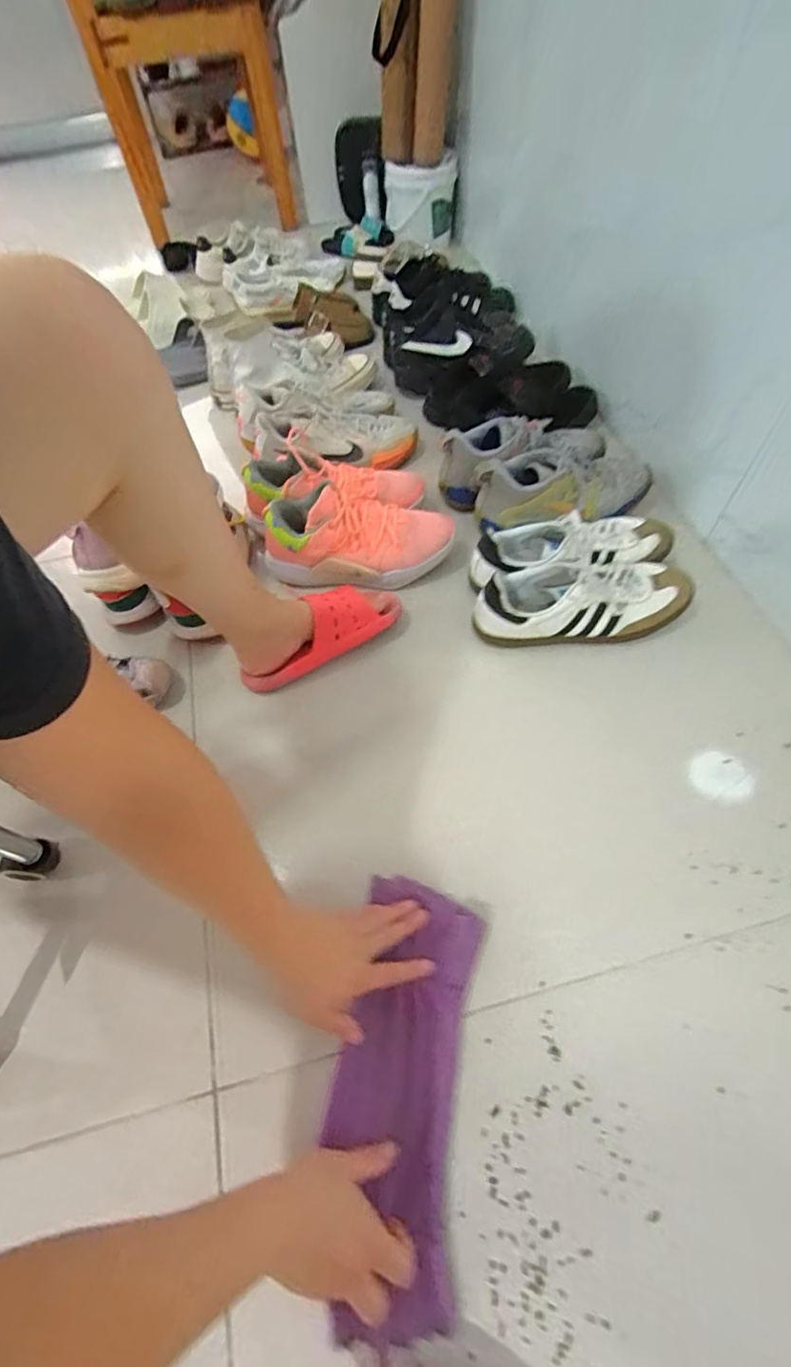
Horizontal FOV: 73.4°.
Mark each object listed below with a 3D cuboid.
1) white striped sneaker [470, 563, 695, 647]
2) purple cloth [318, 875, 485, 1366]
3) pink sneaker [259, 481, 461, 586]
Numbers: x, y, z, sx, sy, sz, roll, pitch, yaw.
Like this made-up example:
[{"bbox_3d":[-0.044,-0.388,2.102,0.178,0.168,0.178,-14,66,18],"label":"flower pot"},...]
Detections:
[{"bbox_3d":[0.262,-0.115,0.745,0.302,0.090,0.107,-7,59,0],"label":"white striped sneaker"},{"bbox_3d":[0.005,0.372,0.502,0.123,0.027,0.350,5,59,7],"label":"purple cloth"},{"bbox_3d":[-0.062,-0.226,0.816,0.294,0.106,0.119,-3,59,3],"label":"pink sneaker"}]

